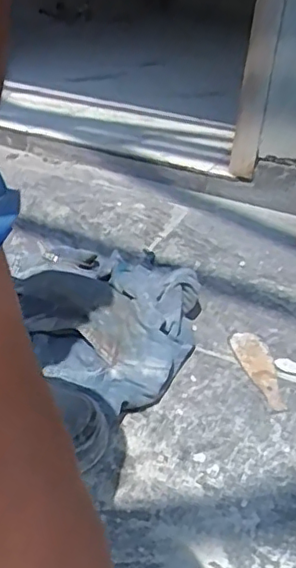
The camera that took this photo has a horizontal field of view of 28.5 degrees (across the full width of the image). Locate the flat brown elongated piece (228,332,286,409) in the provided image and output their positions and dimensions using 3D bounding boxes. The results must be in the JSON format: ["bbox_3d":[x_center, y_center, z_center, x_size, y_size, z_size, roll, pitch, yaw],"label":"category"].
[{"bbox_3d":[0.128,0.094,0.659,0.041,0.004,0.132,-3,31,-14],"label":"flat brown elongated piece"}]

